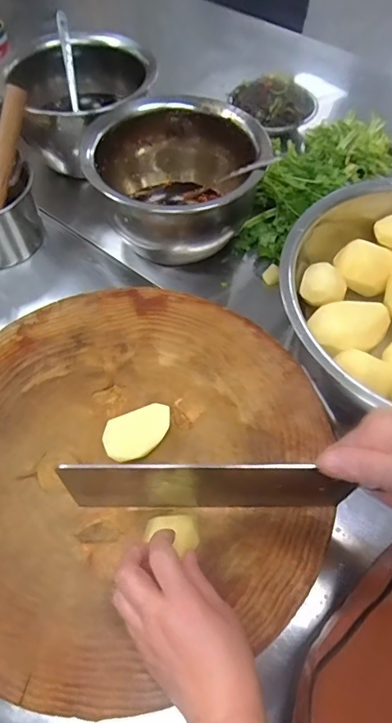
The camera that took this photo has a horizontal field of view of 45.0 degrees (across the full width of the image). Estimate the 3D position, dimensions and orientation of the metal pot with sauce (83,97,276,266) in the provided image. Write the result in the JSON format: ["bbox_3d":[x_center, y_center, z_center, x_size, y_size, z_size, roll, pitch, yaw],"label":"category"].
[{"bbox_3d":[-0.032,-0.261,0.698,0.254,0.144,0.233,-17,59,-10],"label":"metal pot with sauce"}]

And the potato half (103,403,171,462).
[{"bbox_3d":[-0.055,0.073,0.464,0.068,0.020,0.047,-19,60,-11],"label":"potato half"}]

